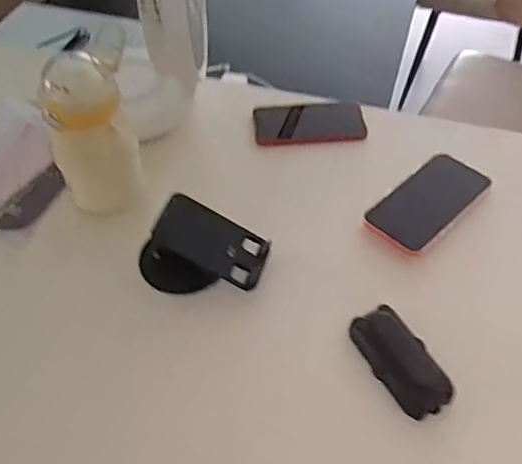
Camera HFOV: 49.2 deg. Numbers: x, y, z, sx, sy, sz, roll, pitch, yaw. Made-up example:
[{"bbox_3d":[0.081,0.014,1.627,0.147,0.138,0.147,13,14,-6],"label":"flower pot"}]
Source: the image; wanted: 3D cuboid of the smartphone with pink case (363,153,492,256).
[{"bbox_3d":[0.199,-0.040,0.664,0.079,0.014,0.160,36,59,27],"label":"smartphone with pink case"}]

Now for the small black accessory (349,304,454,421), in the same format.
[{"bbox_3d":[0.130,0.118,0.528,0.048,0.024,0.103,-29,68,-22],"label":"small black accessory"}]

